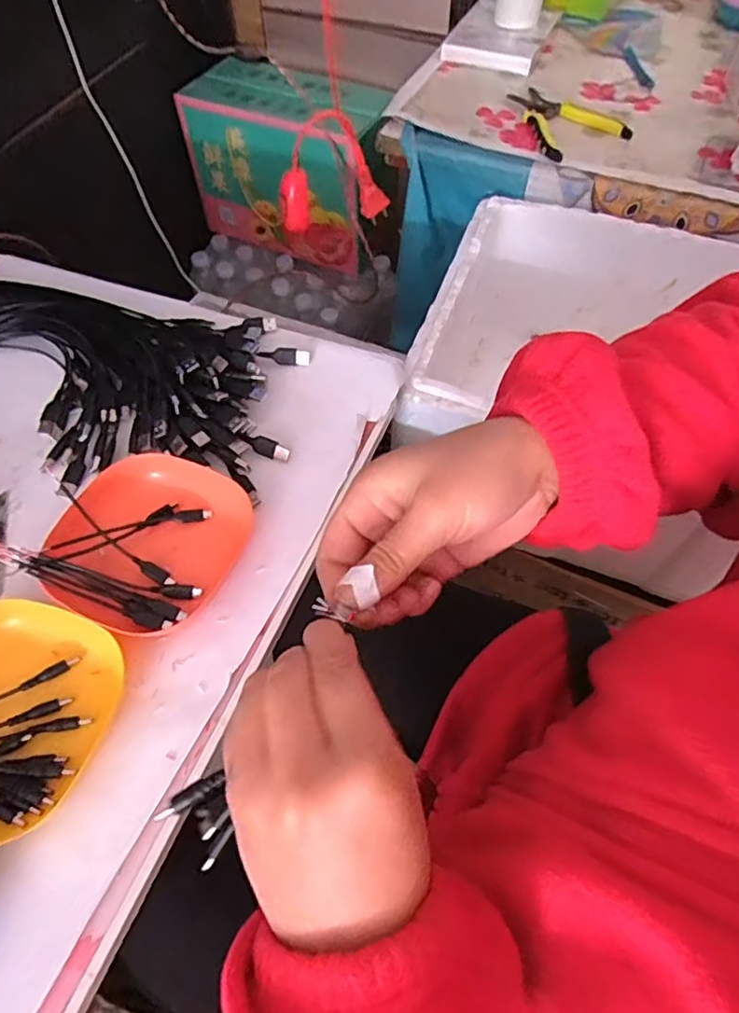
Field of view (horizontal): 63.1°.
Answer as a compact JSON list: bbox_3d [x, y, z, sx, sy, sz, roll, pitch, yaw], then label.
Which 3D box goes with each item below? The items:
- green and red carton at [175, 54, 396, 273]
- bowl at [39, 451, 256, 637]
[{"bbox_3d":[-0.130,-0.582,1.028,0.316,0.239,0.159,24,62,14],"label":"green and red carton"},{"bbox_3d":[-0.169,0.026,0.457,0.122,0.027,0.136,23,61,13],"label":"bowl"}]

